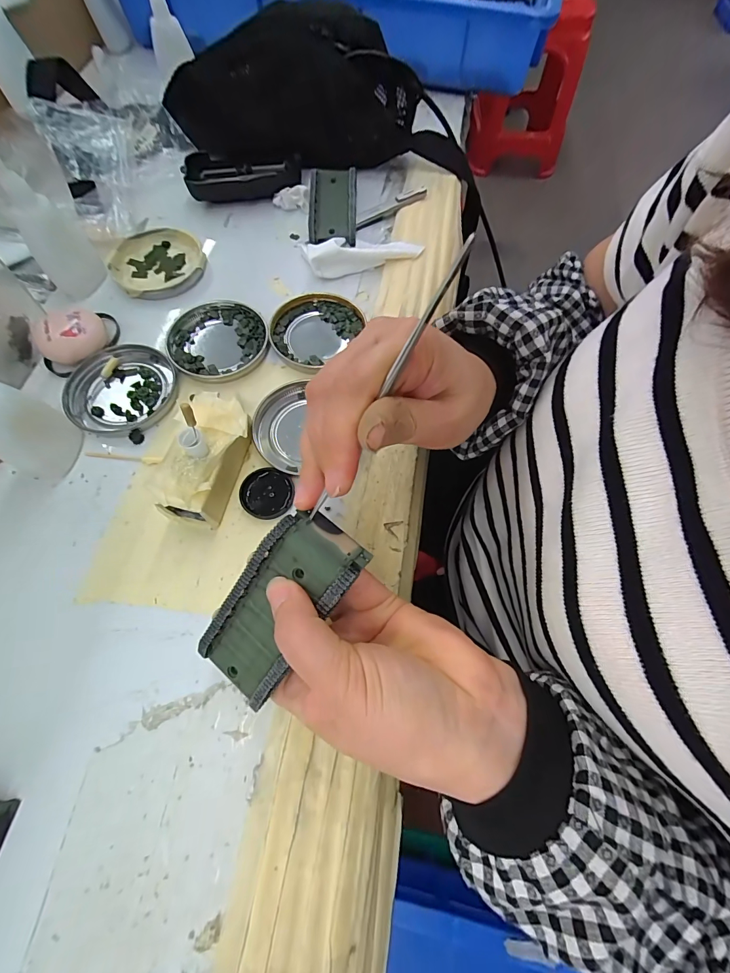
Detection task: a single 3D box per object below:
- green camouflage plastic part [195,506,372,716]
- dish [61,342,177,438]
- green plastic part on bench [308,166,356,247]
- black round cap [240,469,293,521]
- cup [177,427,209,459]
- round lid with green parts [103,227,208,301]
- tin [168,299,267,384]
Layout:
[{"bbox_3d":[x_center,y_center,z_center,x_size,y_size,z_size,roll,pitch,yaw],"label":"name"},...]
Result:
[{"bbox_3d":[-0.043,0.059,0.179,0.043,0.018,0.096,39,101,14],"label":"green camouflage plastic part"},{"bbox_3d":[-0.186,-0.075,0.285,0.075,0.010,0.076,0,68,-1],"label":"dish"},{"bbox_3d":[-0.032,-0.275,0.362,0.045,0.023,0.098,1,68,-1],"label":"green plastic part on bench"},{"bbox_3d":[-0.067,0.005,0.256,0.034,0.007,0.034,0,68,-1],"label":"black round cap"},{"bbox_3d":[-0.104,-0.026,0.228,0.013,0.016,0.013,0,68,-1],"label":"cup"},{"bbox_3d":[-0.187,-0.202,0.337,0.075,0.010,0.080,0,68,-1],"label":"round lid with green parts"},{"bbox_3d":[-0.120,-0.121,0.306,0.076,0.008,0.078,0,68,-1],"label":"tin"}]

